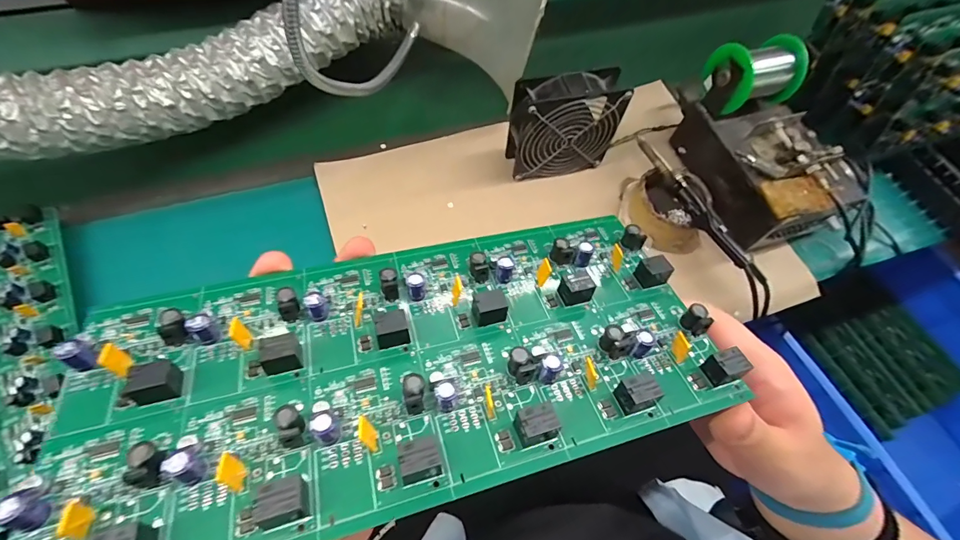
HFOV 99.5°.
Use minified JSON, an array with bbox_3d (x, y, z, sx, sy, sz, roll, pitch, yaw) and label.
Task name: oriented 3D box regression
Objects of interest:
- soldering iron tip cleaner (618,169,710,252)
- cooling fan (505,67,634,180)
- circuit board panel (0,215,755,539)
[{"bbox_3d":[0.216,-0.074,0.475,0.089,0.048,0.091,1,63,-3],"label":"soldering iron tip cleaner"},{"bbox_3d":[0.092,-0.167,0.471,0.126,0.111,0.048,-12,65,-9],"label":"cooling fan"},{"bbox_3d":[-0.030,0.037,0.192,0.288,0.015,0.132,-11,51,-15],"label":"circuit board panel"}]

